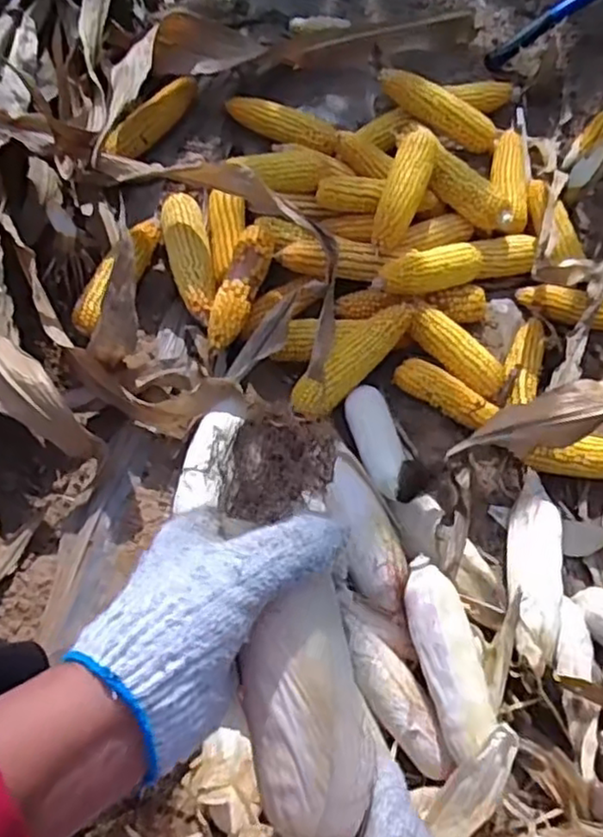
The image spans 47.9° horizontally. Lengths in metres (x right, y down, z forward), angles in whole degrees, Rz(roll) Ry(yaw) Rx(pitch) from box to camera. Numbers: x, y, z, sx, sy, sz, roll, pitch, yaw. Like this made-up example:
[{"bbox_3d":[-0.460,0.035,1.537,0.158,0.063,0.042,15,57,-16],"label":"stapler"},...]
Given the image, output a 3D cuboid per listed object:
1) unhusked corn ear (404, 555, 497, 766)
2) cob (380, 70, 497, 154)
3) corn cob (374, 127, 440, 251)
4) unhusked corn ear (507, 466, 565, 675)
[{"bbox_3d":[0.141,0.225,0.657,0.057,0.043,0.184,-13,66,-9],"label":"unhusked corn ear"},{"bbox_3d":[0.202,-0.457,1.000,0.196,0.044,0.044,28,66,-6],"label":"cob"},{"bbox_3d":[0.134,-0.296,0.895,0.056,0.063,0.177,16,65,4],"label":"corn cob"},{"bbox_3d":[0.254,0.157,0.737,0.058,0.052,0.224,12,65,2],"label":"unhusked corn ear"}]

